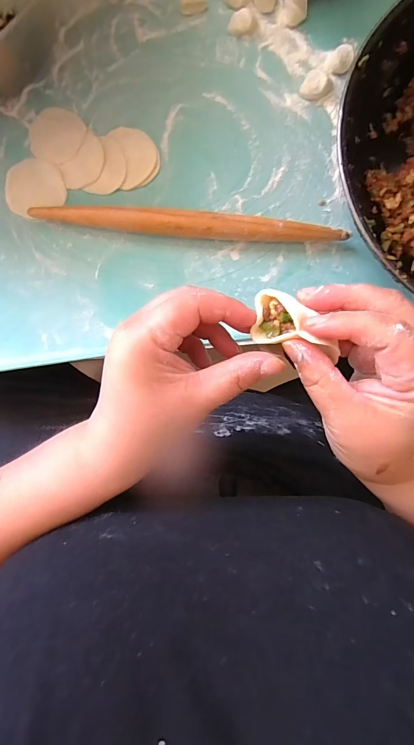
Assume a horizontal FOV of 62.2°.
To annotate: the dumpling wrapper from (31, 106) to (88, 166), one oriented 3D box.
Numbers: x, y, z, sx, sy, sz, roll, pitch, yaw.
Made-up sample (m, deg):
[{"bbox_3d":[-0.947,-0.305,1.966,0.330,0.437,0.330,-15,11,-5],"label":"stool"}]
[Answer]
[{"bbox_3d":[-0.161,-0.252,0.364,0.060,0.005,0.059,0,90,-1],"label":"dumpling wrapper"}]

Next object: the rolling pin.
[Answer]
[{"bbox_3d":[-0.018,-0.152,0.357,0.315,0.026,0.026,3,90,-1],"label":"rolling pin"}]

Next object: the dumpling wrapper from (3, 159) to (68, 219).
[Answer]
[{"bbox_3d":[-0.183,-0.197,0.363,0.061,0.009,0.061,0,90,-1],"label":"dumpling wrapper"}]

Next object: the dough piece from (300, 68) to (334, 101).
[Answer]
[{"bbox_3d":[0.117,-0.305,0.365,0.030,0.014,0.025,32,90,-1],"label":"dough piece"}]

